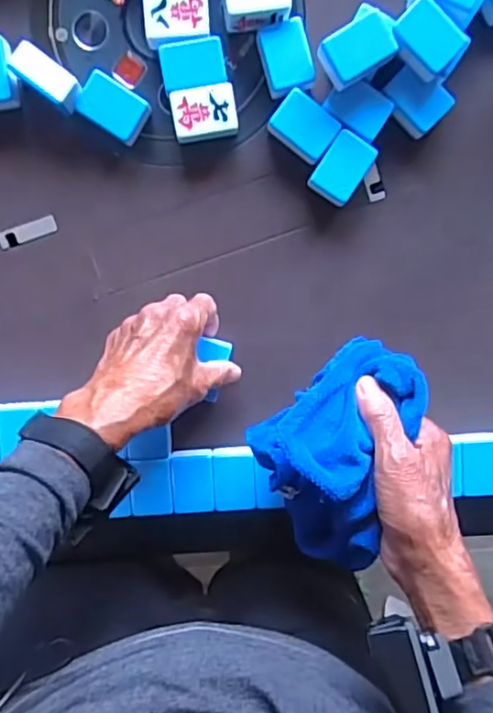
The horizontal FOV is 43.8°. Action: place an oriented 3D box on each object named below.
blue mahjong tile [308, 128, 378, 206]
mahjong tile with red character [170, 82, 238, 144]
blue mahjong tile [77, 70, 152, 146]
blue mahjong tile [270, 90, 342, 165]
[{"bbox_3d":[0.081,-0.161,0.524,0.038,0.026,0.056,32,98,-5],"label":"blue mahjong tile"},{"bbox_3d":[-0.034,-0.202,0.515,0.052,0.026,0.040,-7,99,1],"label":"mahjong tile with red character"},{"bbox_3d":[-0.110,-0.206,0.512,0.051,0.024,0.040,31,98,-5],"label":"blue mahjong tile"},{"bbox_3d":[0.049,-0.193,0.519,0.050,0.023,0.041,36,97,-6],"label":"blue mahjong tile"}]

